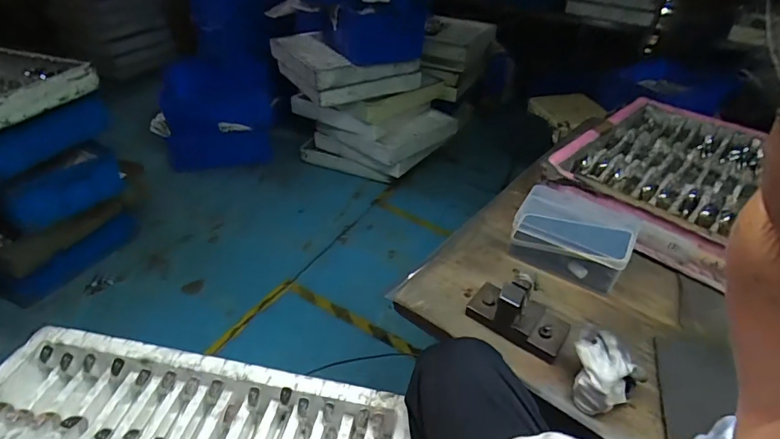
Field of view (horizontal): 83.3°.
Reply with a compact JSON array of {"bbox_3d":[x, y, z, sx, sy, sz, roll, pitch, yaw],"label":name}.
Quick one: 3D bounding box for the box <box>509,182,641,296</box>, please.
[{"bbox_3d":[0.309,0.022,0.746,0.180,0.070,0.149,23,42,23],"label":"box"}]

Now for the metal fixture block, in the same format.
[{"bbox_3d":[0.179,0.124,0.605,0.133,0.076,0.068,25,43,25],"label":"metal fixture block"}]

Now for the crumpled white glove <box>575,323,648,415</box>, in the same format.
[{"bbox_3d":[0.258,0.186,0.538,0.077,0.068,0.075,2,38,-2],"label":"crumpled white glove"}]

